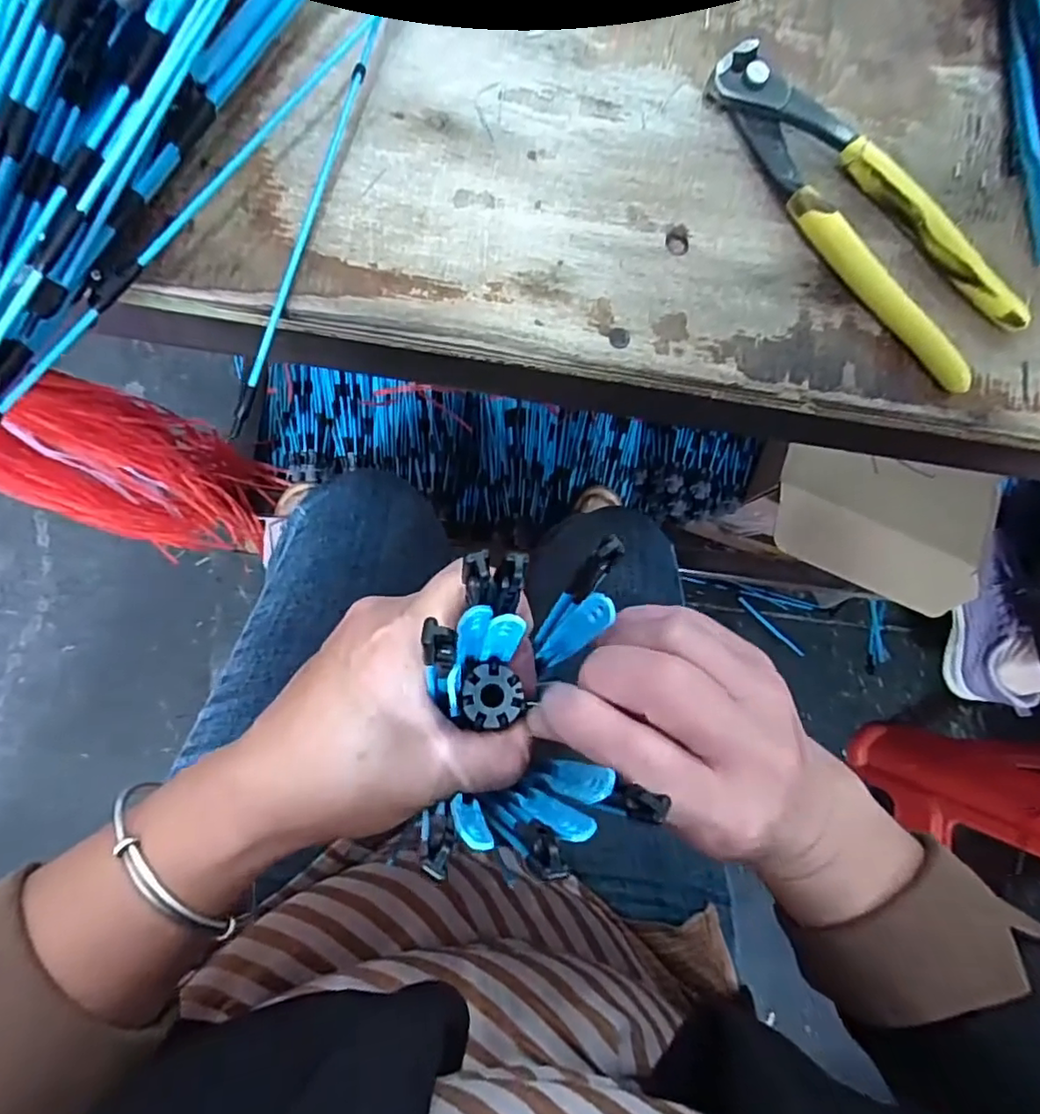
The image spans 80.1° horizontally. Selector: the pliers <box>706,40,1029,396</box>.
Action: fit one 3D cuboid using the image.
[{"bbox_3d":[0.142,-0.145,0.258,0.049,0.015,0.162,-41,89,-10],"label":"pliers"}]

